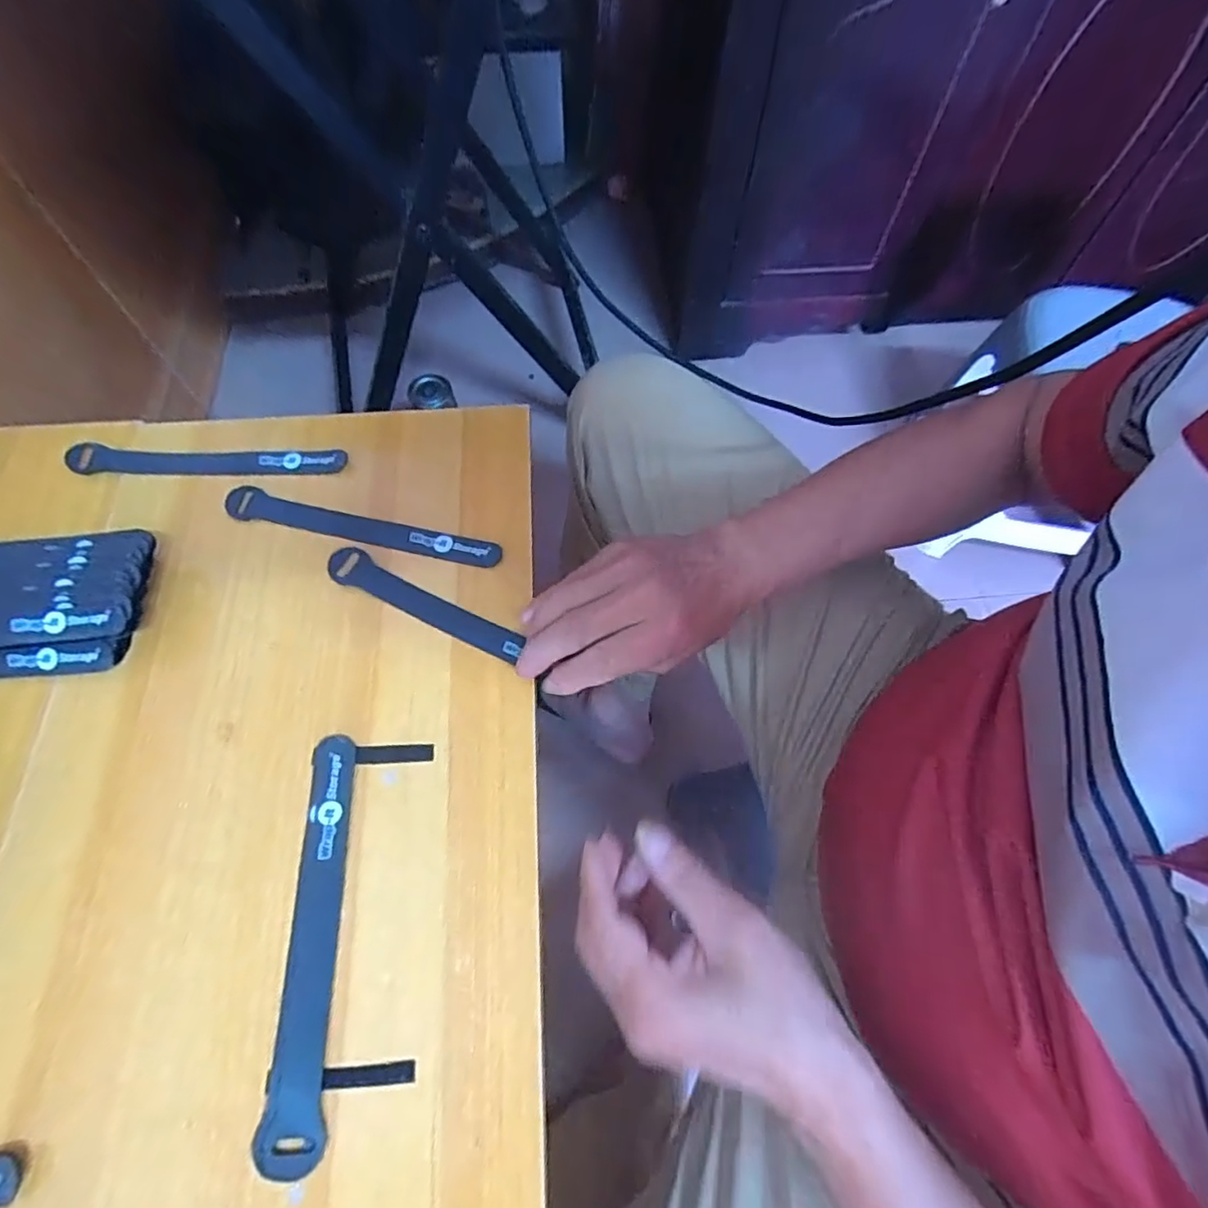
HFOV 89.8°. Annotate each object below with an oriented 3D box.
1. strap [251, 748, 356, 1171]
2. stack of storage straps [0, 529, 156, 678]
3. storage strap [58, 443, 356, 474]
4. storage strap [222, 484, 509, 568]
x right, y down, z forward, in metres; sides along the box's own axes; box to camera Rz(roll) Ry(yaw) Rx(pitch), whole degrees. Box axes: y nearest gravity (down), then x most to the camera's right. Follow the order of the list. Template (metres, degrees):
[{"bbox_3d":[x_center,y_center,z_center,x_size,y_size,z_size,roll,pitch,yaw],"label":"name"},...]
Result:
[{"bbox_3d":[-0.152,0.172,0.320,0.028,0.004,0.199,-2,65,-1],"label":"strap"},{"bbox_3d":[-0.387,0.003,0.378,0.202,0.034,0.085,-4,65,-2],"label":"stack of storage straps"},{"bbox_3d":[-0.287,-0.105,0.441,0.193,0.008,0.021,1,76,0],"label":"storage strap"},{"bbox_3d":[-0.168,-0.053,0.420,0.196,0.004,0.022,13,66,6],"label":"storage strap"}]

